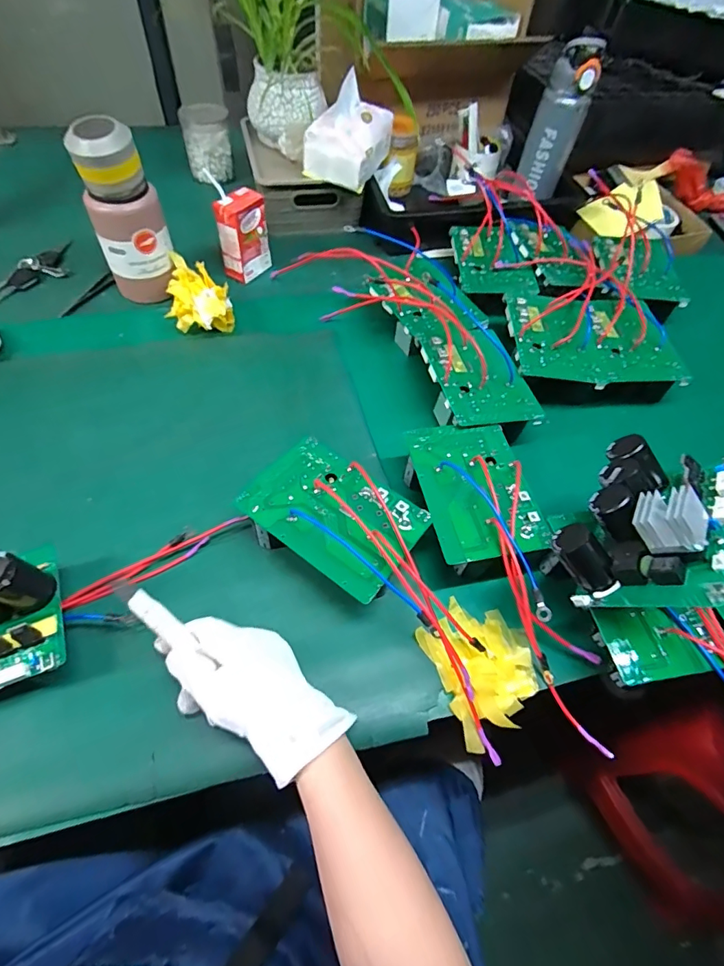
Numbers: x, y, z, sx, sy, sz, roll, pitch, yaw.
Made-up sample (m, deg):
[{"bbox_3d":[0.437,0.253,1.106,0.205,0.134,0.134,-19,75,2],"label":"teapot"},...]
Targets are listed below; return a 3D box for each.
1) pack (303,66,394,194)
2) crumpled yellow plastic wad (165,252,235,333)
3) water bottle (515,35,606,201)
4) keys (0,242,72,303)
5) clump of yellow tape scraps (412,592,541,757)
[{"bbox_3d":[-0.017,-0.543,0.720,0.100,0.106,0.141,20,57,9],"label":"pack"},{"bbox_3d":[-0.226,-0.253,0.649,0.087,0.059,0.118,-12,58,-12],"label":"crumpled yellow plastic wad"},{"bbox_3d":[0.310,-0.572,0.750,0.075,0.197,0.063,21,57,10],"label":"water bottle"},{"bbox_3d":[-0.481,-0.317,0.698,0.067,0.020,0.152,29,59,14],"label":"keys"},{"bbox_3d":[0.109,0.157,0.418,0.085,0.035,0.111,-19,60,-16],"label":"clump of yellow tape scraps"}]

